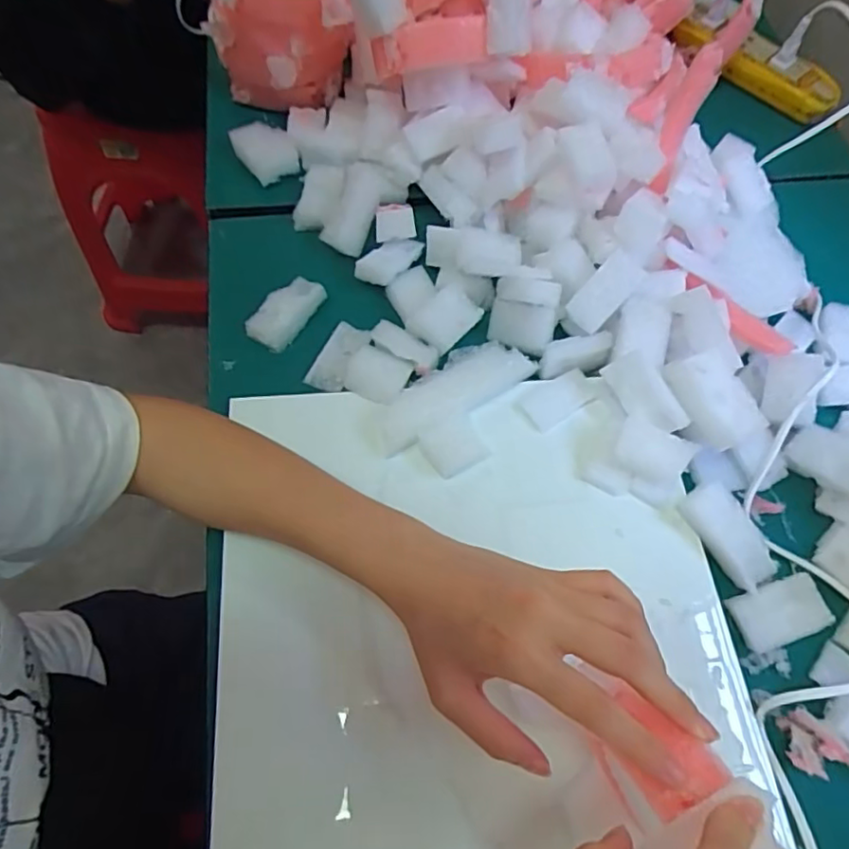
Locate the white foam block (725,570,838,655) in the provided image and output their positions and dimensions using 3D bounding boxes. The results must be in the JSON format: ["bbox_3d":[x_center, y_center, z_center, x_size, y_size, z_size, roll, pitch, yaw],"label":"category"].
[{"bbox_3d":[0.216,0.114,0.368,0.052,0.013,0.034,-14,65,-11],"label":"white foam block"}]

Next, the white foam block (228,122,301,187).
[{"bbox_3d":[-0.133,-0.229,0.506,0.040,0.017,0.054,-33,70,-19],"label":"white foam block"}]

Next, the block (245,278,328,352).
[{"bbox_3d":[-0.100,-0.084,0.443,0.028,0.017,0.061,37,67,14],"label":"block"}]

